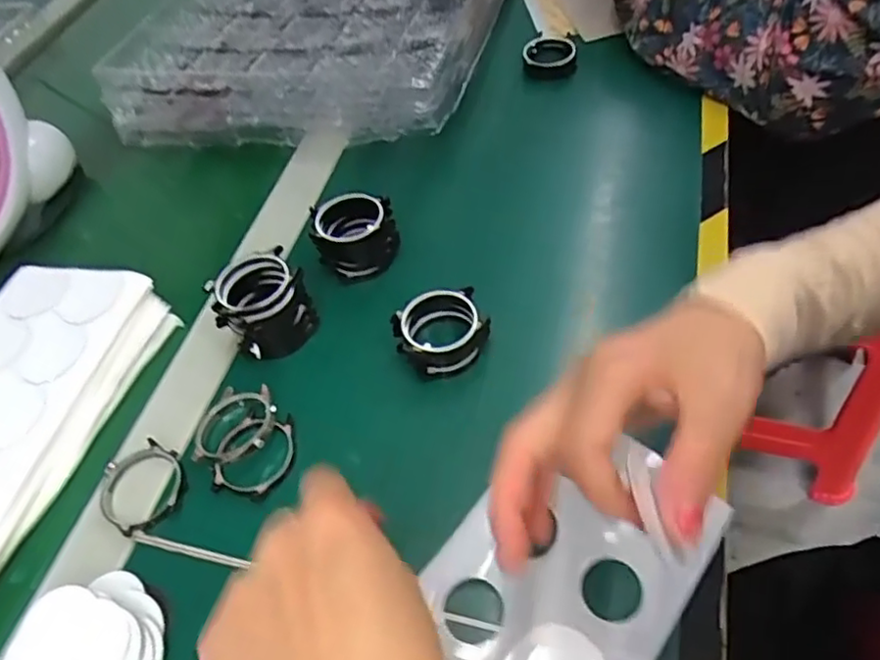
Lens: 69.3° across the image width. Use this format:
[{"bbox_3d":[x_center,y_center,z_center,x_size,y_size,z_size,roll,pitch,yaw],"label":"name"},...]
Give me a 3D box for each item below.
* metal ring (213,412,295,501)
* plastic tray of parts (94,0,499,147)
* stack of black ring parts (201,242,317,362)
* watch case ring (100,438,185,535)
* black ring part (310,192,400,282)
[{"bbox_3d":[-0.106,0.072,0.364,0.046,0.009,0.052,-3,53,8],"label":"metal ring"},{"bbox_3d":[-0.095,-0.343,0.621,0.317,0.042,0.449,7,55,15],"label":"plastic tray of parts"},{"bbox_3d":[-0.109,-0.015,0.395,0.052,0.043,0.056,-28,54,-11],"label":"stack of black ring parts"},{"bbox_3d":[-0.168,0.089,0.360,0.046,0.004,0.050,-5,53,7],"label":"watch case ring"},{"bbox_3d":[-0.057,-0.066,0.431,0.055,0.037,0.044,-10,54,-1],"label":"black ring part"}]

